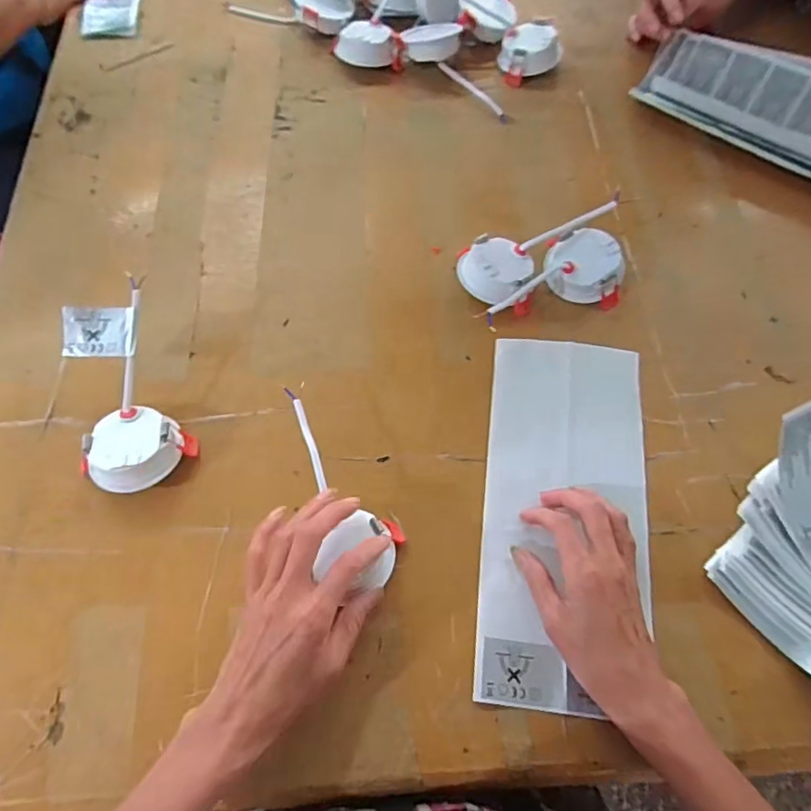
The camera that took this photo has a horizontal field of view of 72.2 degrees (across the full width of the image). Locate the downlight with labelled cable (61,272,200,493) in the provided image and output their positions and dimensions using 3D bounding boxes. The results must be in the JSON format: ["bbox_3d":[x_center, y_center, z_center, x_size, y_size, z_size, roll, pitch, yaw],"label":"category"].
[{"bbox_3d":[-0.229,-0.013,0.444,0.087,0.038,0.164,-16,80,-7],"label":"downlight with labelled cable"}]

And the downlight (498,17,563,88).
[{"bbox_3d":[0.144,-0.419,0.652,0.066,0.031,0.073,-8,67,-4],"label":"downlight"}]

